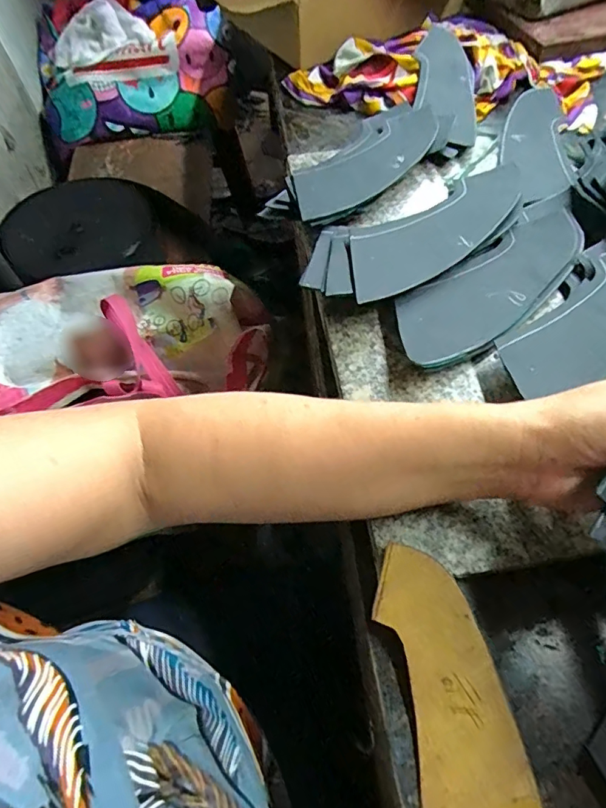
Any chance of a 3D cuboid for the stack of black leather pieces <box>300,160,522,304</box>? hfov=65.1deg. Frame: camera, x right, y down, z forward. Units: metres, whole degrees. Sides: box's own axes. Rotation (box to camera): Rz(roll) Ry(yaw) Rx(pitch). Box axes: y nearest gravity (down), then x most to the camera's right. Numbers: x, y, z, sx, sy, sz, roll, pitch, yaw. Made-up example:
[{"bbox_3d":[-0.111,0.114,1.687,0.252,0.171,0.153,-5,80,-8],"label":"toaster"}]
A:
[{"bbox_3d":[0.094,-0.139,0.381,0.209,0.018,0.083,-30,64,-13],"label":"stack of black leather pieces"}]

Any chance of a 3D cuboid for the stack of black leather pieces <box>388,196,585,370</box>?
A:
[{"bbox_3d":[0.148,-0.093,0.360,0.206,0.018,0.066,-37,66,-17],"label":"stack of black leather pieces"}]

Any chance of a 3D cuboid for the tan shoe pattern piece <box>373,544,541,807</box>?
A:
[{"bbox_3d":[0.080,0.170,0.242,0.060,0.010,0.182,-6,66,-3],"label":"tan shoe pattern piece"}]

